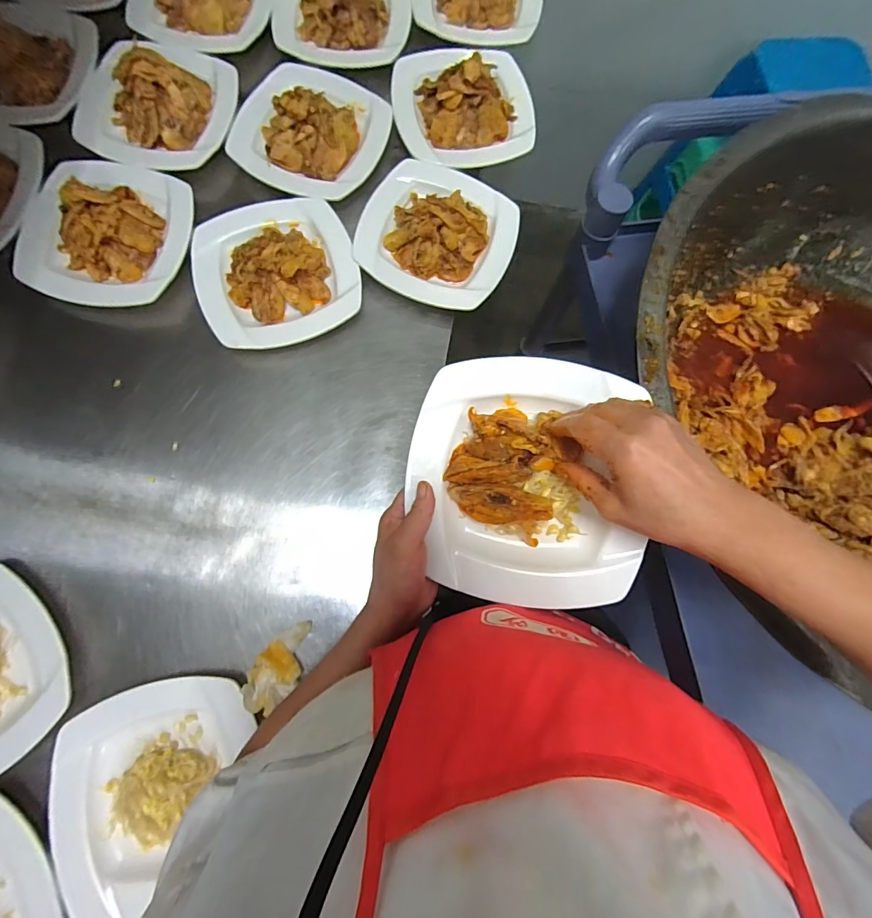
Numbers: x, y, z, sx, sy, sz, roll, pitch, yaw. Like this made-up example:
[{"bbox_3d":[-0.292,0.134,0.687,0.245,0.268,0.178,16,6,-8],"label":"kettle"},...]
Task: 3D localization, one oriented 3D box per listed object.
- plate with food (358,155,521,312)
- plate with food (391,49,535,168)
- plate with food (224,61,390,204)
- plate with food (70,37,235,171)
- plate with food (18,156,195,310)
[{"bbox_3d":[0.003,-0.315,0.572,0.208,0.046,0.195,21,79,1],"label":"plate with food"},{"bbox_3d":[0.043,-0.533,0.608,0.204,0.058,0.194,1,79,-3],"label":"plate with food"},{"bbox_3d":[-0.179,-0.474,0.587,0.201,0.051,0.196,25,79,2],"label":"plate with food"},{"bbox_3d":[-0.370,-0.472,0.539,0.189,0.050,0.183,9,79,-1],"label":"plate with food"},{"bbox_3d":[-0.431,-0.300,0.533,0.196,0.053,0.200,10,79,-1],"label":"plate with food"}]

